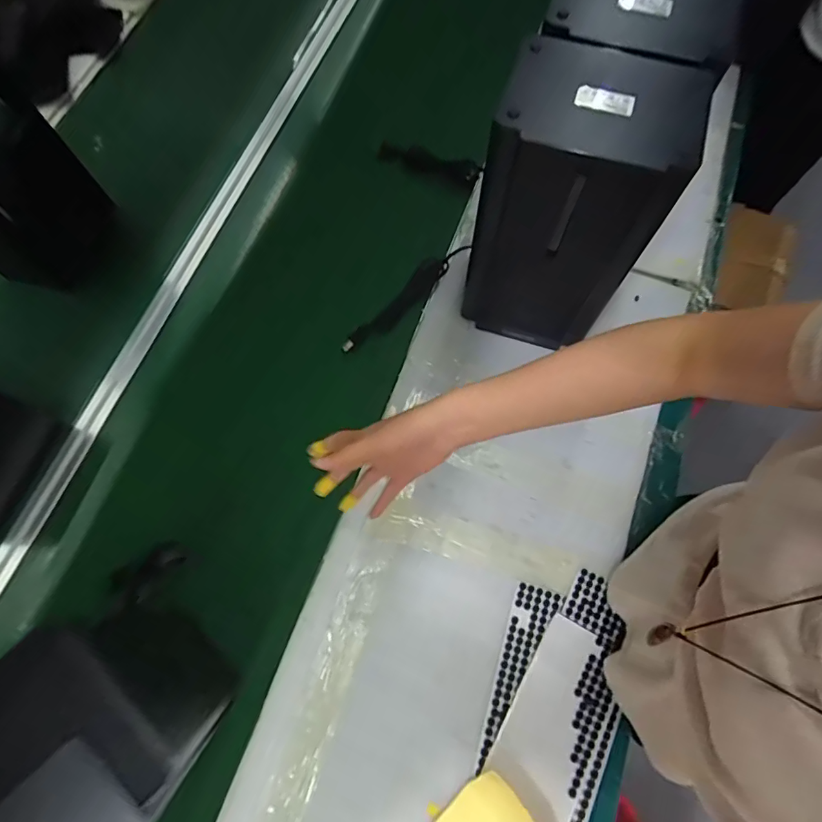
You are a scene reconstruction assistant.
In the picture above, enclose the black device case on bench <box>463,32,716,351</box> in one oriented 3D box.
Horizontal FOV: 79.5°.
[{"bbox_3d":[0.191,-0.252,0.631,0.194,0.345,0.191,16,71,8],"label":"black device case on bench"}]

